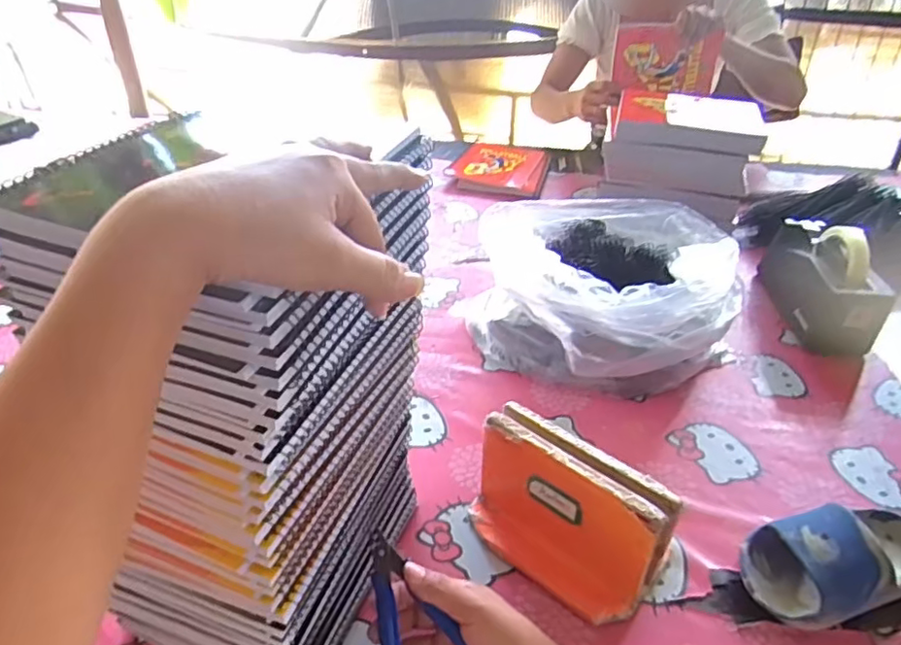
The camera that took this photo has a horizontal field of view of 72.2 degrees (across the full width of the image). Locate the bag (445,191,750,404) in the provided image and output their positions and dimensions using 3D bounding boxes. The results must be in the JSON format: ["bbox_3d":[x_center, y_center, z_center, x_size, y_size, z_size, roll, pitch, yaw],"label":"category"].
[{"bbox_3d":[0.186,-0.034,0.735,0.290,0.152,0.274,-9,36,-17],"label":"bag"}]

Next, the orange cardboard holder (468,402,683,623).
[{"bbox_3d":[0.091,0.152,0.499,0.158,0.108,0.069,27,41,30],"label":"orange cardboard holder"}]

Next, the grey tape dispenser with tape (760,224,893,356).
[{"bbox_3d":[0.480,-0.058,0.810,0.070,0.125,0.217,2,35,-1],"label":"grey tape dispenser with tape"}]

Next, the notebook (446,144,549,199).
[{"bbox_3d":[0.097,-0.305,1.217,0.182,0.030,0.219,10,35,10],"label":"notebook"}]

